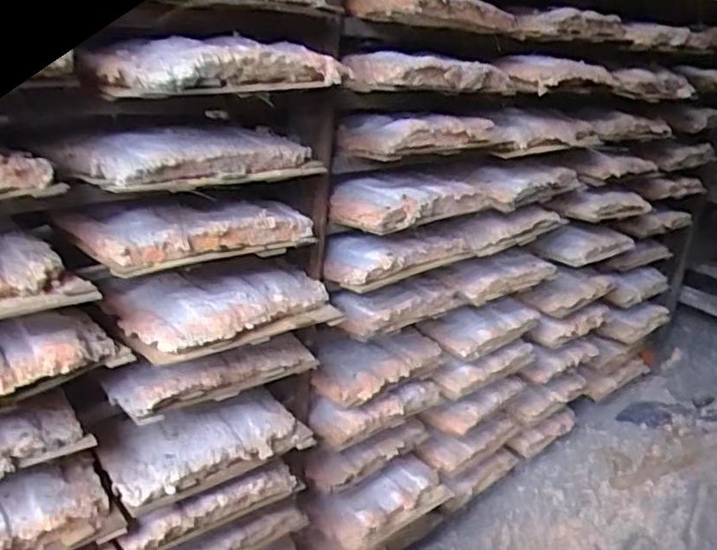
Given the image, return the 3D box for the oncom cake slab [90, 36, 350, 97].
[{"bbox_3d":[-0.112,-0.184,0.571,0.195,0.041,0.100,-17,32,-40],"label":"oncom cake slab"}]

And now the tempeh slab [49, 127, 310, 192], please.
[{"bbox_3d":[-0.161,-0.122,0.629,0.125,0.034,0.203,23,30,35],"label":"tempeh slab"}]

